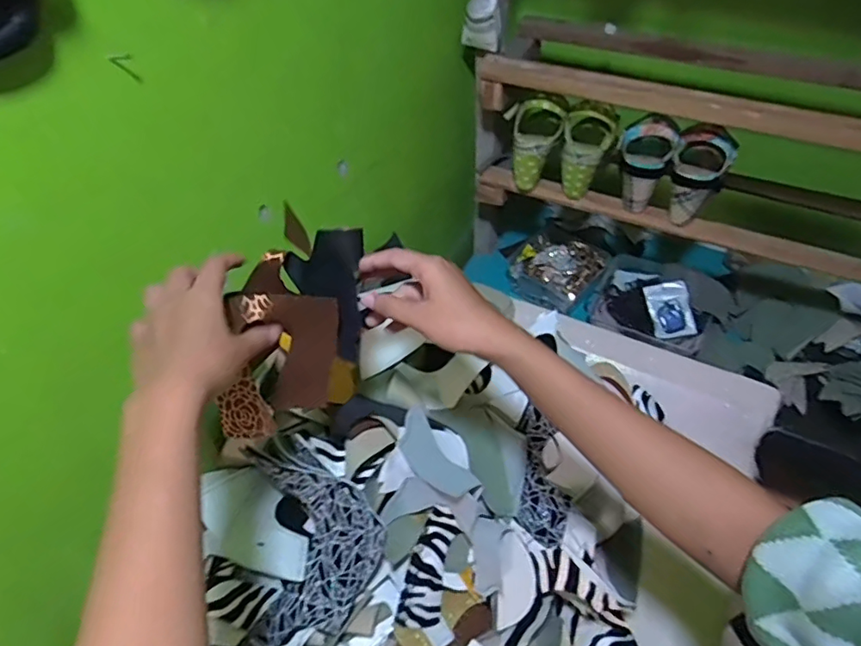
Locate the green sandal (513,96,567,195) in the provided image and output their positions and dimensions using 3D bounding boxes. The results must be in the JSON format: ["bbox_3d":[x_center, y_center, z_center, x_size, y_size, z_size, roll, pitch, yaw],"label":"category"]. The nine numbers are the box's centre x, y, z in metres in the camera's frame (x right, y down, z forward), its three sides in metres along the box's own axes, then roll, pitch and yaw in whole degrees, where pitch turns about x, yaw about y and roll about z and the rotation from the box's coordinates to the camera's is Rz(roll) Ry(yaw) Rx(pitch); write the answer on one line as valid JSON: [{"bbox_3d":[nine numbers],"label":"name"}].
[{"bbox_3d":[0.170,-0.296,0.919,0.076,0.144,0.063,20,26,20],"label":"green sandal"}]

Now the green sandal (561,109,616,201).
[{"bbox_3d":[0.257,-0.285,0.907,0.083,0.134,0.097,12,50,13],"label":"green sandal"}]

